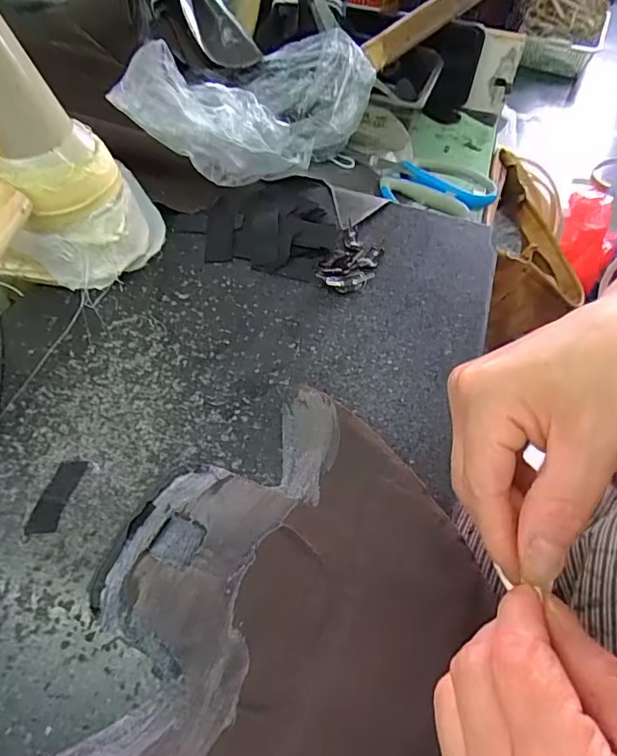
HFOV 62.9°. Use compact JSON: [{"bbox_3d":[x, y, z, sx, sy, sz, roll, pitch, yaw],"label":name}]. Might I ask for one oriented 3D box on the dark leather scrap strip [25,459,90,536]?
[{"bbox_3d":[-0.130,0.060,0.261,0.014,0.004,0.041,11,55,4],"label":"dark leather scrap strip"}]

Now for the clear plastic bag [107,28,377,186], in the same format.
[{"bbox_3d":[-0.049,-0.230,0.422,0.126,0.080,0.197,31,58,17],"label":"clear plastic bag"}]

